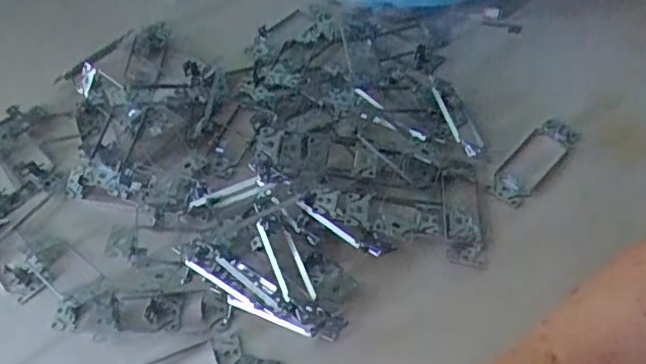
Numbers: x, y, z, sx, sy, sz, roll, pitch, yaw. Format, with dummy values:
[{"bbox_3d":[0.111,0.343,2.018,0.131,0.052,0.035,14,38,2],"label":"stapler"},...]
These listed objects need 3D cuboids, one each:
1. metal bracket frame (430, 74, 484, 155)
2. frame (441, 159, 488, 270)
[{"bbox_3d":[0.125,-0.065,0.557,0.028,0.014,0.106,-10,54,-4],"label":"metal bracket frame"},{"bbox_3d":[0.119,0.024,0.502,0.032,0.013,0.101,0,53,5],"label":"frame"}]

